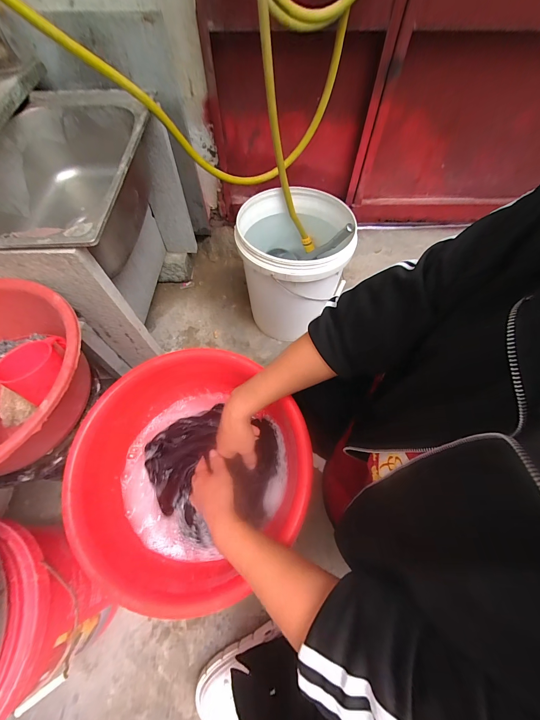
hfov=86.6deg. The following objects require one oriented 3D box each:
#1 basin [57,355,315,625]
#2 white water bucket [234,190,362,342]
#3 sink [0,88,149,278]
[{"bbox_3d":[-0.127,0.175,0.474,0.348,0.124,0.354,0,63,0],"label":"basin"},{"bbox_3d":[0.071,-0.271,0.894,0.298,0.381,0.317,0,63,0],"label":"white water bucket"},{"bbox_3d":[-0.440,-0.359,0.645,0.350,0.209,0.508,1,63,0],"label":"sink"}]

